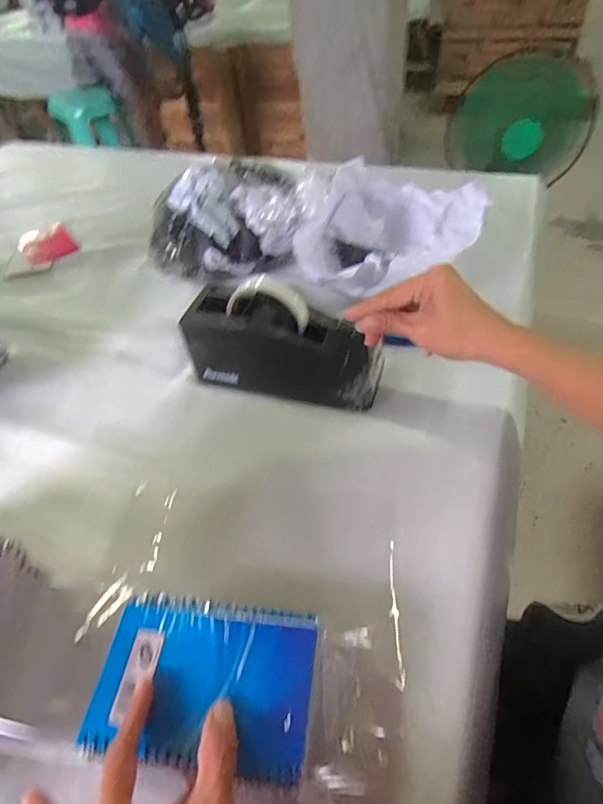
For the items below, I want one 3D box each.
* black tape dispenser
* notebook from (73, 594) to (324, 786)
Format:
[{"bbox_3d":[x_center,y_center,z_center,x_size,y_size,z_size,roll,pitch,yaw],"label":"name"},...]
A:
[{"bbox_3d":[-0.018,-0.062,0.507,0.207,0.116,0.065,11,49,14],"label":"black tape dispenser"},{"bbox_3d":[-0.060,0.169,0.294,0.131,0.008,0.090,4,47,8],"label":"notebook"}]

